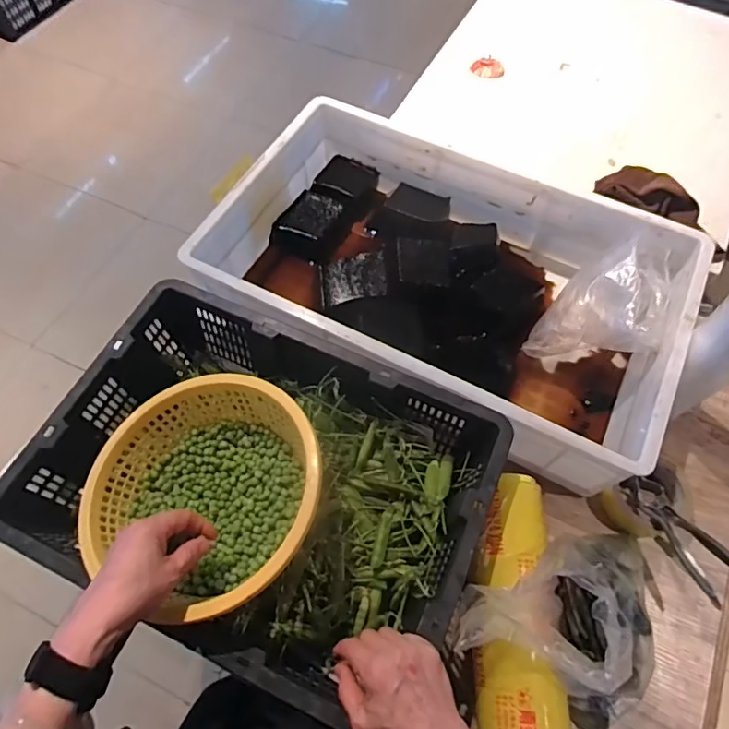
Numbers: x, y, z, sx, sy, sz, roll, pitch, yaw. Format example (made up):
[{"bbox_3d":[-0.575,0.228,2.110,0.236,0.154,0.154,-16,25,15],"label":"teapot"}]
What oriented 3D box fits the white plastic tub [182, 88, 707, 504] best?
[{"bbox_3d":[0.110,-0.123,0.765,0.627,0.152,0.391,23,65,11],"label":"white plastic tub"}]

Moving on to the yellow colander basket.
[{"bbox_3d":[-0.162,0.124,0.546,0.235,0.103,0.217,0,63,-1],"label":"yellow colander basket"}]

